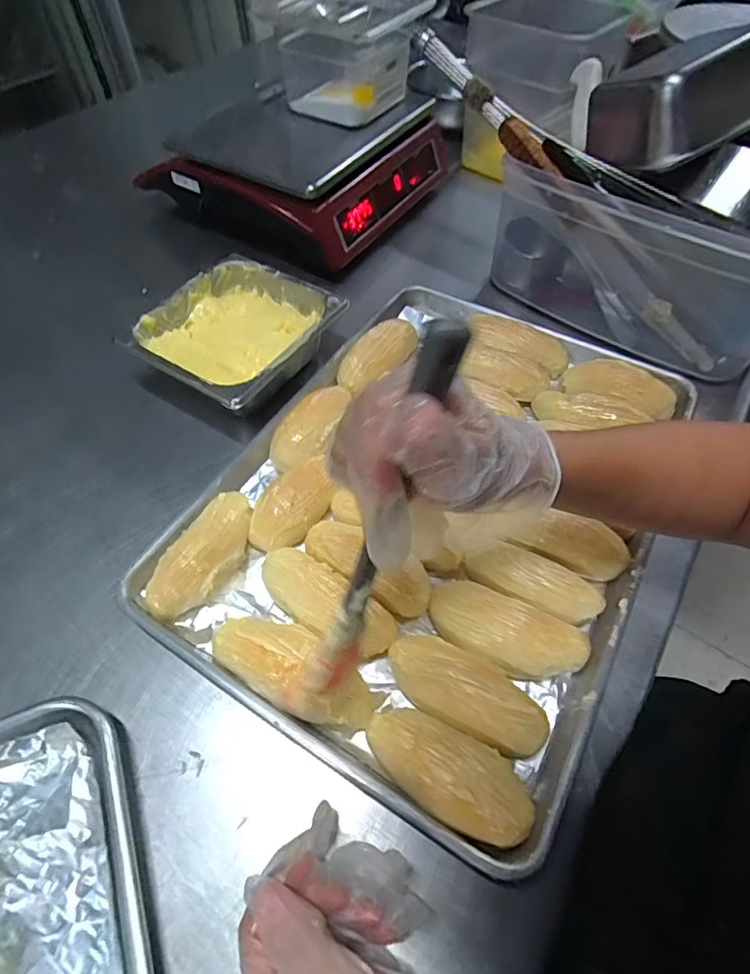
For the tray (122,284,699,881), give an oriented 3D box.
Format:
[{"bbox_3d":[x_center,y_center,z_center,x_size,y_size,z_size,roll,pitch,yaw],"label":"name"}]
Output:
[{"bbox_3d":[0.062,0.001,0.425,0.346,0.046,0.446,26,59,16],"label":"tray"}]

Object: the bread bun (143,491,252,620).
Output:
[{"bbox_3d":[-0.128,0.053,0.385,0.046,0.046,0.110,24,58,15],"label":"bread bun"}]

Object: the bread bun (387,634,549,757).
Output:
[{"bbox_3d":[0.059,0.134,0.328,0.109,0.038,0.047,24,58,15],"label":"bread bun"}]

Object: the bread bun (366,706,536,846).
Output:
[{"bbox_3d":[0.042,0.172,0.301,0.101,0.041,0.046,21,58,13],"label":"bread bun"}]

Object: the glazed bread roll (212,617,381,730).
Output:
[{"bbox_3d":[-0.053,0.123,0.336,0.113,0.041,0.048,23,58,14],"label":"glazed bread roll"}]

